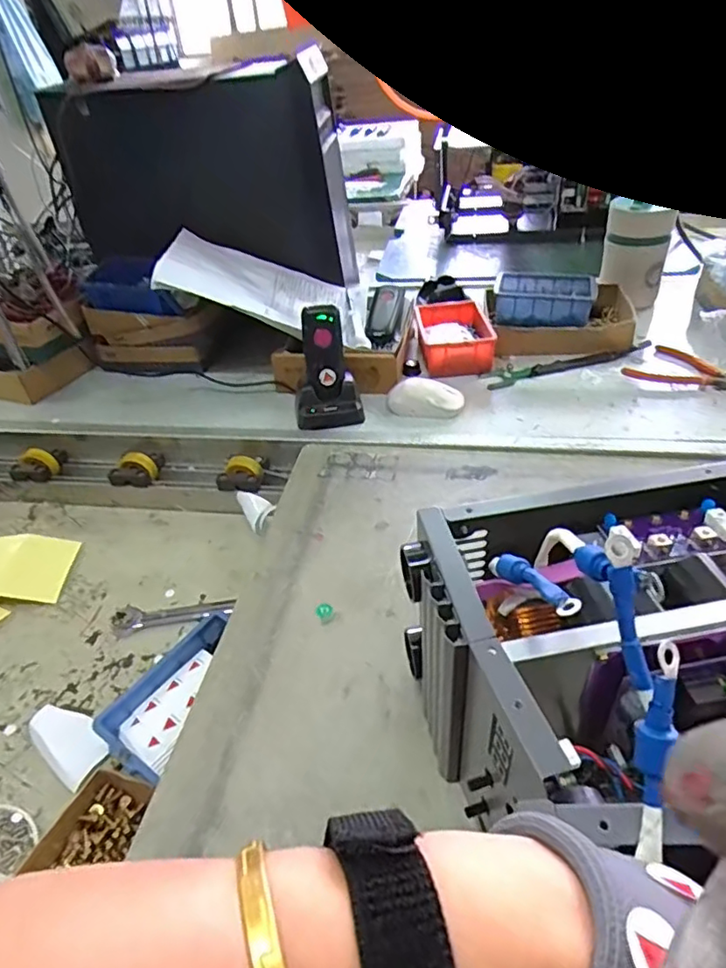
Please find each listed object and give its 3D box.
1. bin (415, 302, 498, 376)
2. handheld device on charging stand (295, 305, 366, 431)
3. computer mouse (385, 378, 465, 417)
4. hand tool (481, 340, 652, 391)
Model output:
[{"bbox_3d":[0.137,-0.223,0.883,0.106,0.045,0.165,-3,39,5],"label":"bin"},{"bbox_3d":[-0.050,-0.143,0.738,0.085,0.136,0.068,-10,39,-4],"label":"handheld device on charging stand"},{"bbox_3d":[0.082,-0.111,0.760,0.094,0.036,0.055,14,43,24],"label":"computer mouse"},{"bbox_3d":[0.289,-0.173,0.825,0.243,0.009,0.045,-13,39,-7],"label":"hand tool"}]

